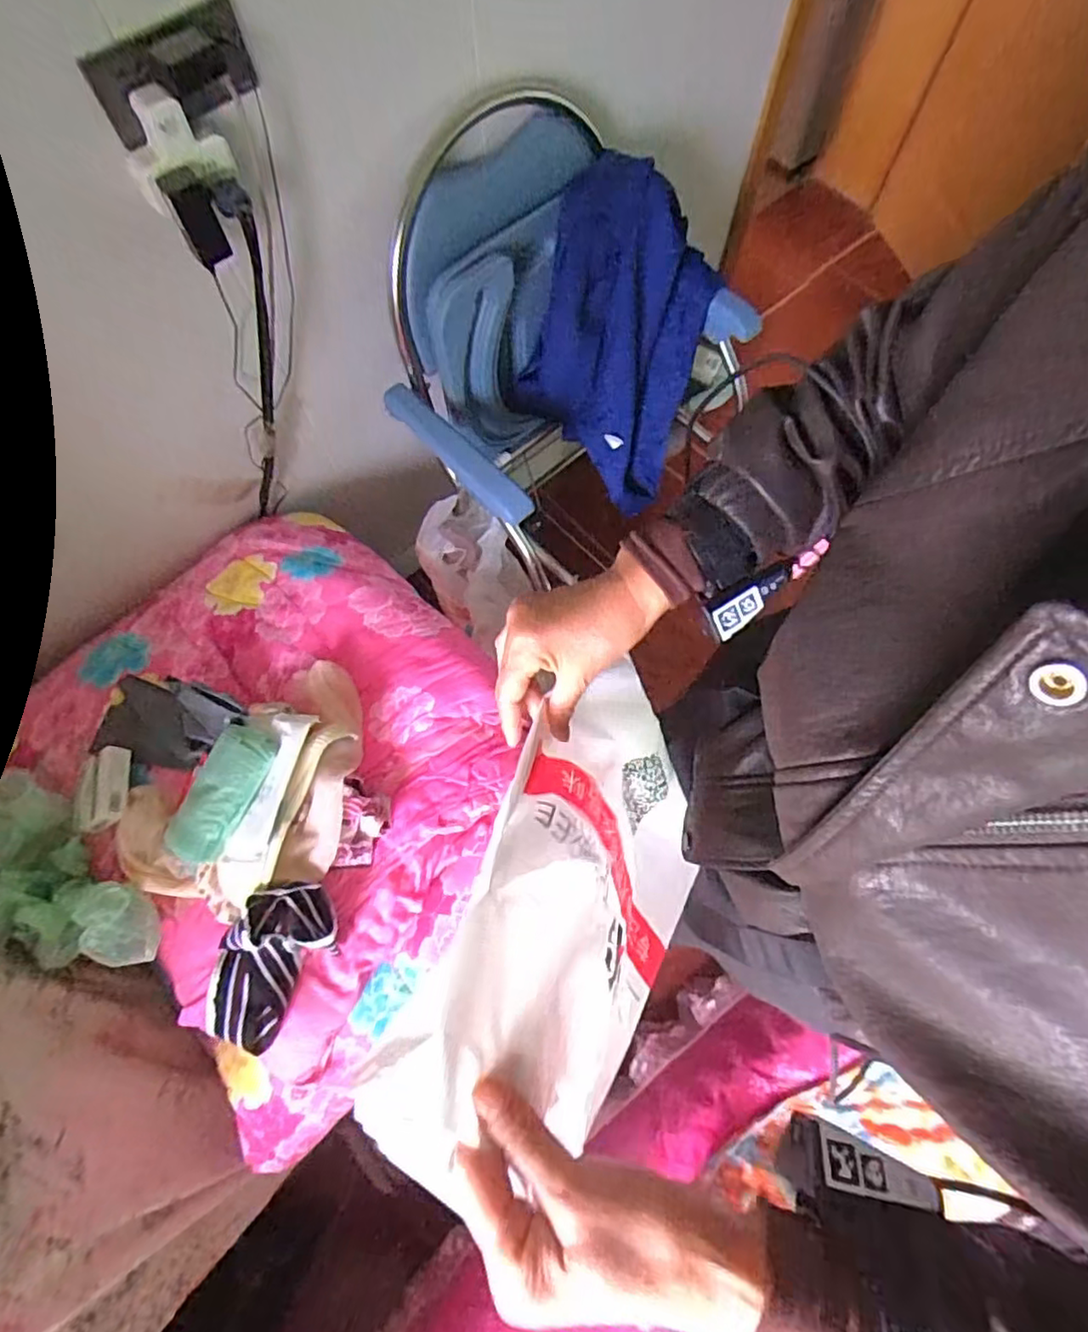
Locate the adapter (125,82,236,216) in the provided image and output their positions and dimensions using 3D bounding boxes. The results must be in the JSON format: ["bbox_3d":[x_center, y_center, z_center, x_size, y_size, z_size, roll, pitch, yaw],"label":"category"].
[{"bbox_3d":[-0.358,-0.505,0.612,0.096,0.081,0.031,-30,73,-10],"label":"adapter"}]

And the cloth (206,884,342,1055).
[{"bbox_3d":[-0.311,0.332,0.707,0.110,0.064,0.176,33,74,12],"label":"cloth"}]

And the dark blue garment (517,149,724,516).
[{"bbox_3d":[0.136,-0.542,1.076,0.237,0.433,0.268,23,72,9],"label":"dark blue garment"}]

